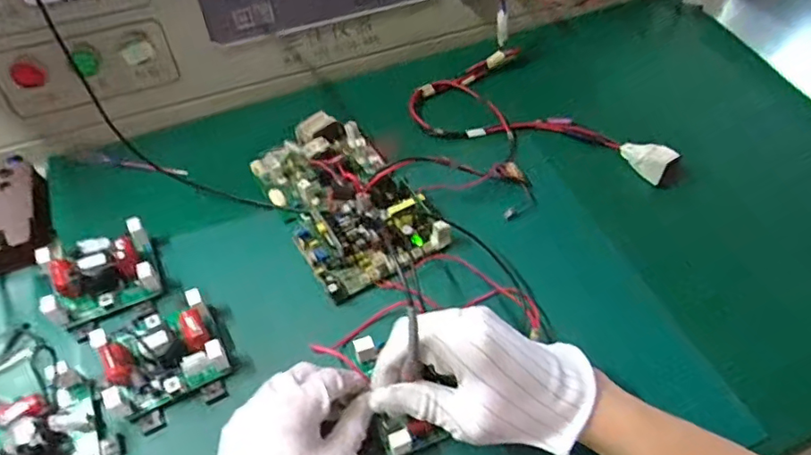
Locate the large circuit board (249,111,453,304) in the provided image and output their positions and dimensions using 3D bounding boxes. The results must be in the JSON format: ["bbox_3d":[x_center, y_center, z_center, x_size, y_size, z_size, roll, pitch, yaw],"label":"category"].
[{"bbox_3d":[-0.060,-0.037,0.519,0.119,0.035,0.190,-27,58,-18],"label":"large circuit board"}]

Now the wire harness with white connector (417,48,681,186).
[{"bbox_3d":[0.133,-0.102,0.581,0.169,0.038,0.258,-29,59,-19],"label":"wire harness with white connector"}]

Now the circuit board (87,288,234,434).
[{"bbox_3d":[-0.188,0.095,0.421,0.088,0.036,0.097,-24,57,-16],"label":"circuit board"}]

